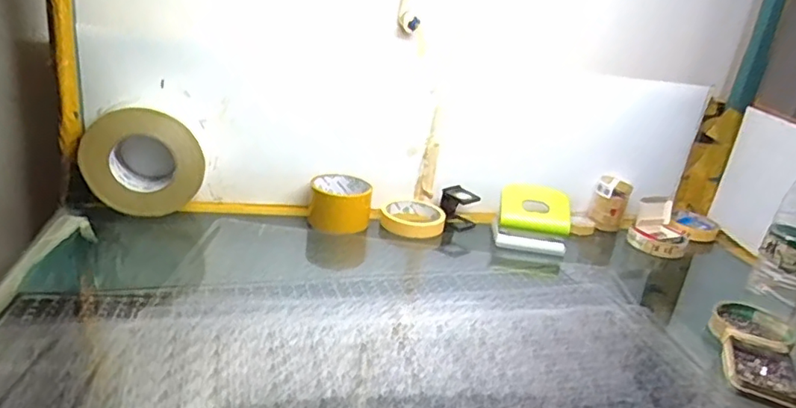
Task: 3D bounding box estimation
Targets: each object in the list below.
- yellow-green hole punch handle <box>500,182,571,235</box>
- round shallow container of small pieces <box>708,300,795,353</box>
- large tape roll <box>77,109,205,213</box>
[{"bbox_3d":[0.195,0.006,0.797,0.101,0.053,0.050,13,23,10],"label":"yellow-green hole punch handle"},{"bbox_3d":[0.400,0.139,0.642,0.082,0.020,0.086,21,21,25],"label":"round shallow container of small pieces"},{"bbox_3d":[-0.325,-0.055,0.732,0.147,0.128,0.047,5,23,-9],"label":"large tape roll"}]

